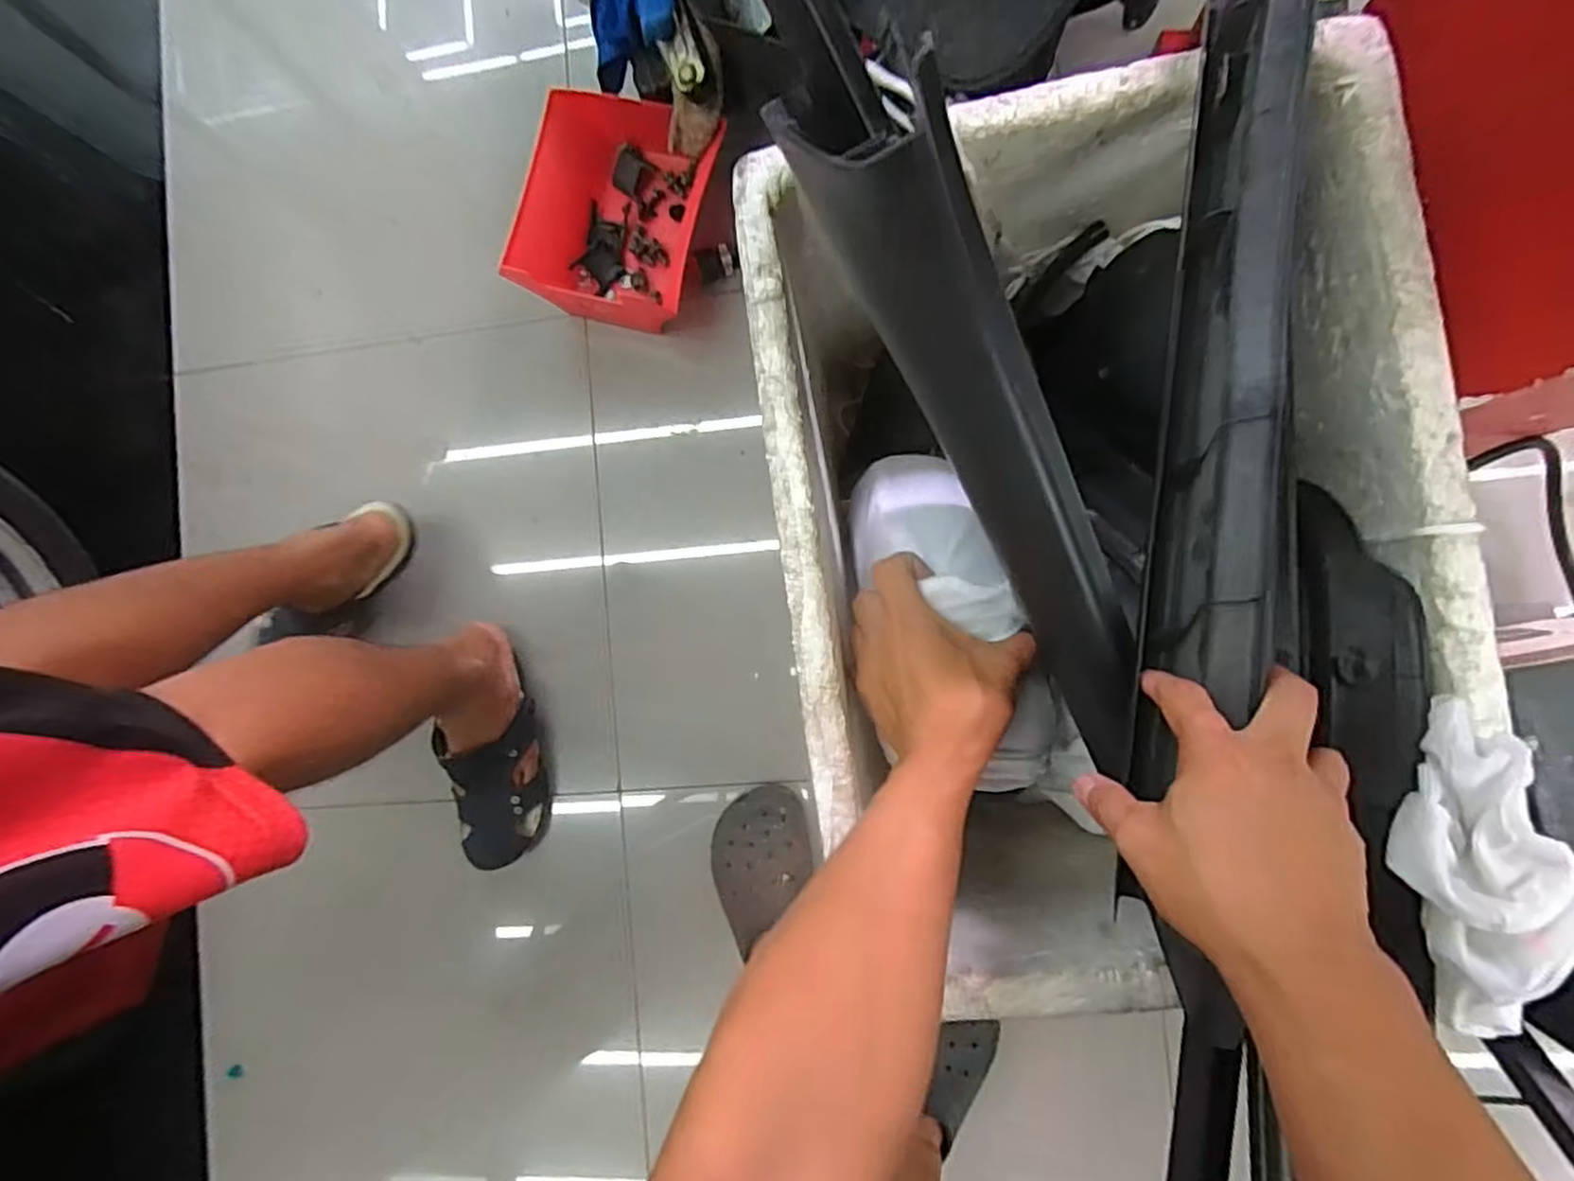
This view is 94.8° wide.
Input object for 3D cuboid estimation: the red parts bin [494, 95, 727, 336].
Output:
[{"bbox_3d":[-0.203,-0.464,0.878,0.202,0.088,0.268,13,90,8],"label":"red parts bin"}]

